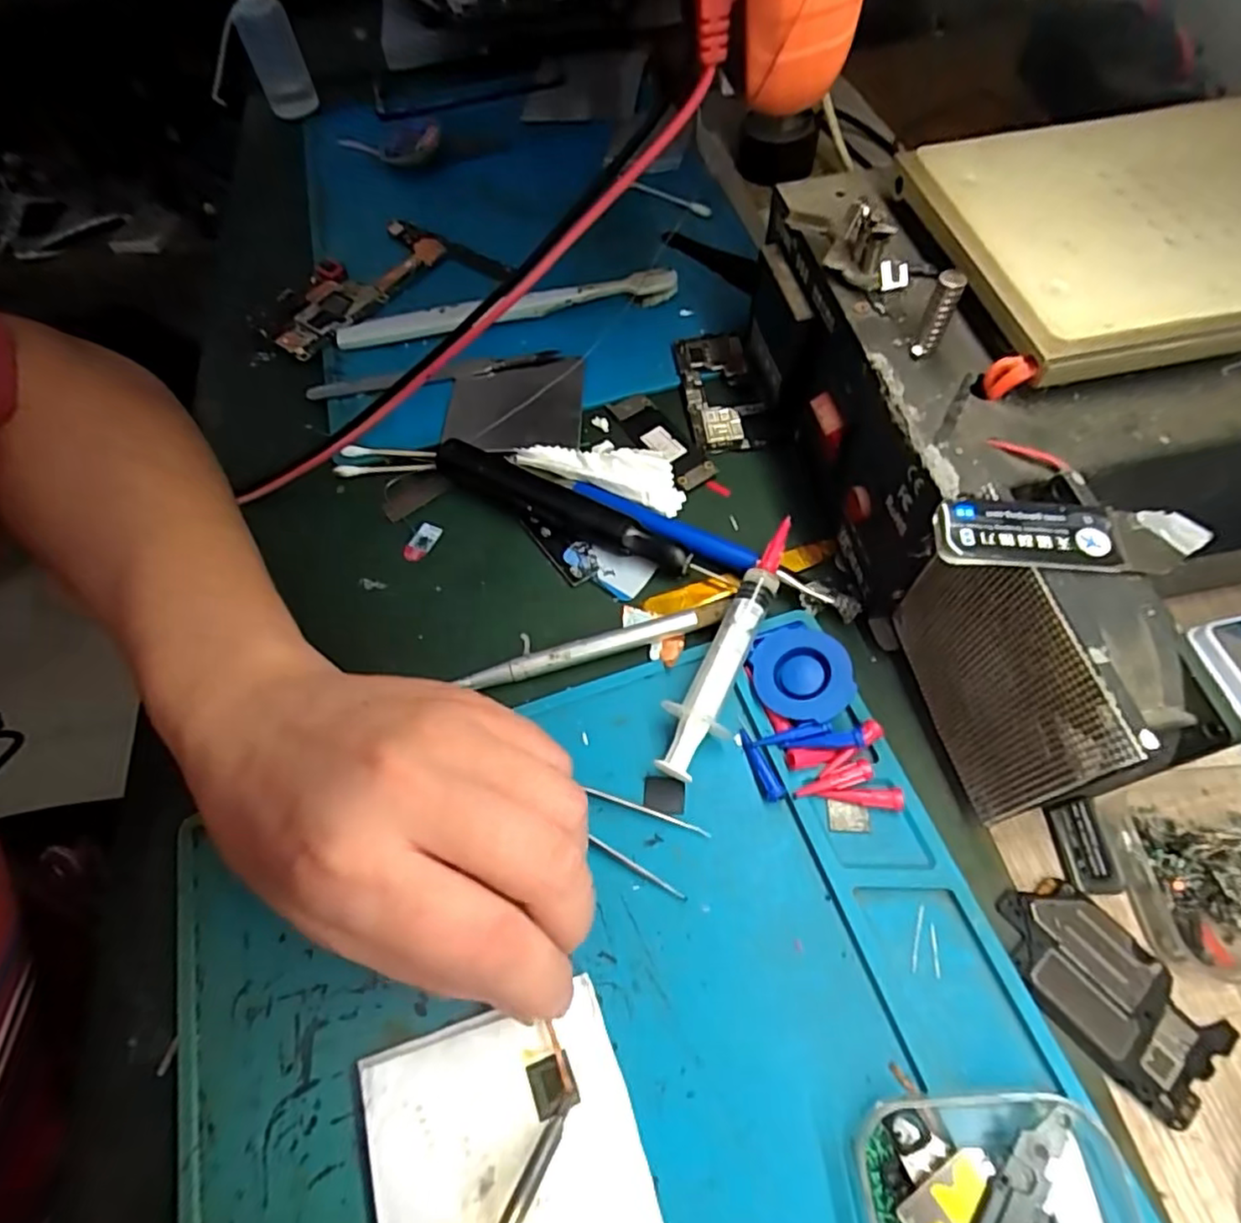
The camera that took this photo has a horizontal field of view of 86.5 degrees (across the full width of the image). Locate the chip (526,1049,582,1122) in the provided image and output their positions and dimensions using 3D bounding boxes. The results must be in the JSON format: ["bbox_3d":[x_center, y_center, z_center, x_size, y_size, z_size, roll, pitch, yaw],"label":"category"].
[{"bbox_3d":[-0.020,0.138,0.192,0.012,0.004,0.013,-23,61,-9],"label":"chip"}]

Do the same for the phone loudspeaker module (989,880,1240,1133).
[{"bbox_3d":[0.146,0.113,0.199,0.037,0.005,0.064,-38,65,-16],"label":"phone loudspeaker module"}]

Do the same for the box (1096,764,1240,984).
[{"bbox_3d":[0.196,0.079,0.205,0.063,0.017,0.062,-5,60,1],"label":"box"}]

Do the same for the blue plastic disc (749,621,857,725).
[{"bbox_3d":[0.067,0.023,0.243,0.033,0.008,0.039,-30,54,6],"label":"blue plastic disc"}]

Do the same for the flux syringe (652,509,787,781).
[{"bbox_3d":[0.042,0.013,0.248,0.020,0.022,0.107,24,65,16],"label":"flux syringe"}]

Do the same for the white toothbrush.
[{"bbox_3d":[-0.061,-0.163,0.357,0.184,0.013,0.016,-9,60,-1],"label":"white toothbrush"}]

